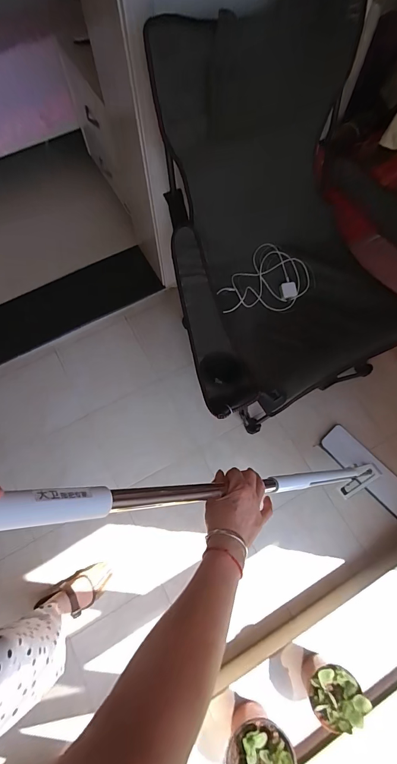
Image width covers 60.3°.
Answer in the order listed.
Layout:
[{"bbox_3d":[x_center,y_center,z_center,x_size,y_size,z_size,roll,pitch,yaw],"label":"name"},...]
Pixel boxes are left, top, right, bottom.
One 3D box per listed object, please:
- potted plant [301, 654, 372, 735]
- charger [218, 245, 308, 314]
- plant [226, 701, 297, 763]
[{"bbox_3d":[0.307,0.719,0.801,0.113,0.118,0.114,0,69,1],"label":"potted plant"},{"bbox_3d":[0.206,-0.291,1.063,0.290,0.067,0.178,-43,74,-14],"label":"charger"},{"bbox_3d":[0.128,0.804,0.748,0.138,0.157,0.124,-16,69,-5],"label":"plant"}]

